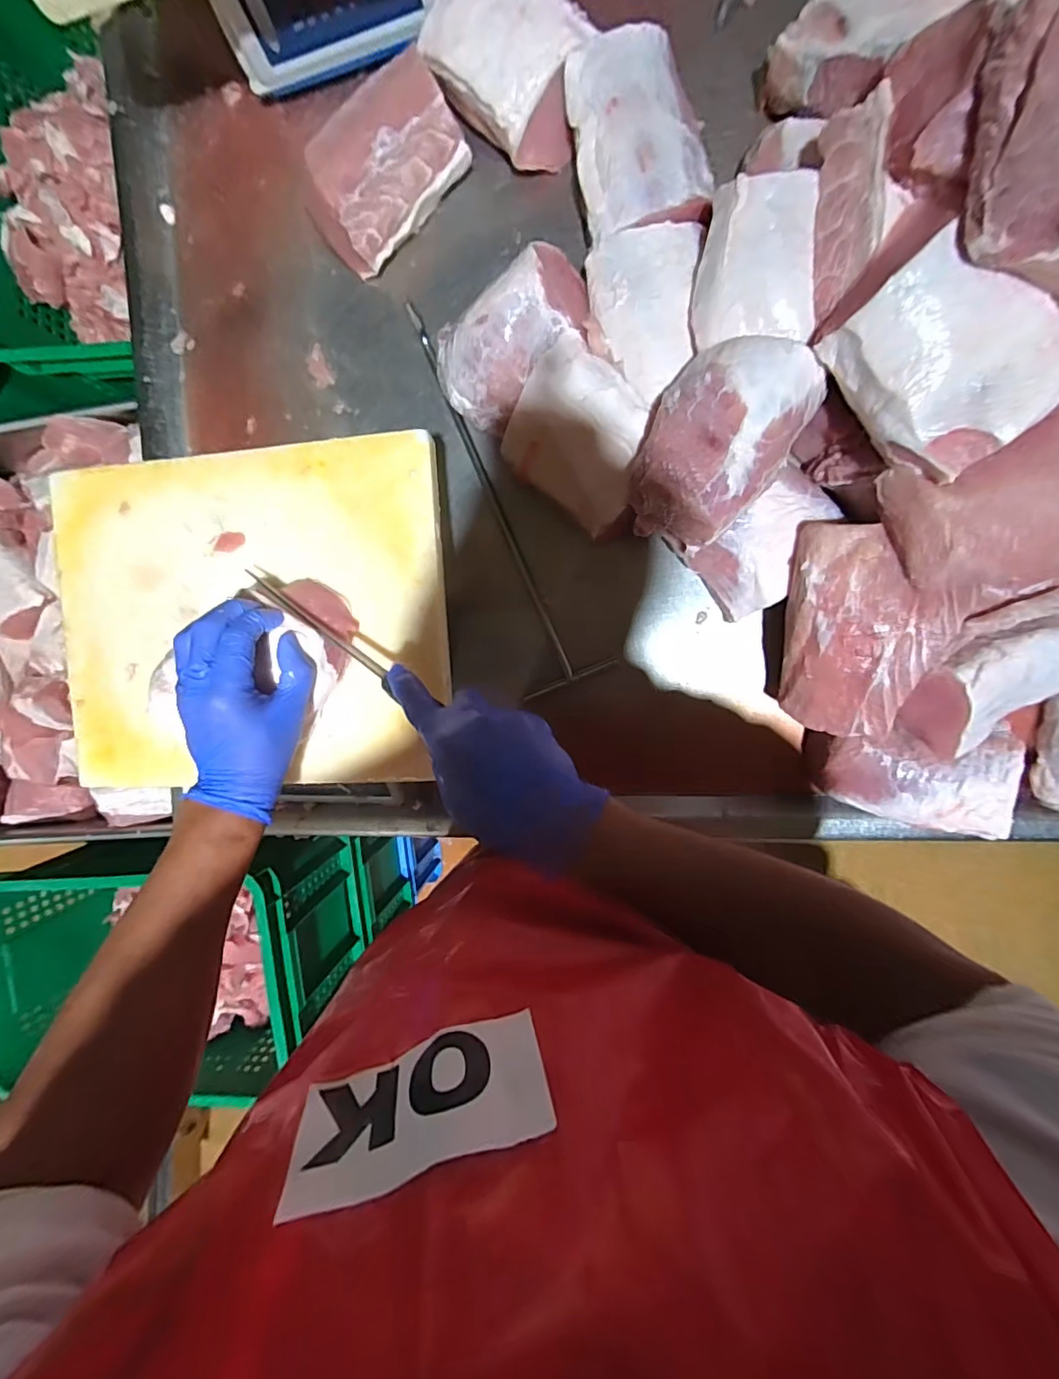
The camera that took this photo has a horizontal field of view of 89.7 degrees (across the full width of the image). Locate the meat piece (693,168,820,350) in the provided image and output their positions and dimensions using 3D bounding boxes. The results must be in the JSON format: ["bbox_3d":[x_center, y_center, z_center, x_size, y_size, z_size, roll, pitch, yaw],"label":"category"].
[{"bbox_3d":[0.189,-0.357,0.444,0.091,0.040,0.123,1,95,8],"label":"meat piece"}]

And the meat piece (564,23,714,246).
[{"bbox_3d":[0.103,-0.510,0.500,0.119,0.057,0.154,-8,94,9],"label":"meat piece"}]

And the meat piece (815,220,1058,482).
[{"bbox_3d":[0.313,-0.243,0.391,0.116,0.061,0.142,-33,90,9],"label":"meat piece"}]

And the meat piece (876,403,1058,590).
[{"bbox_3d":[0.384,-0.149,0.409,0.186,0.074,0.126,-22,92,9],"label":"meat piece"}]

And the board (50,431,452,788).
[{"bbox_3d":[-0.257,-0.061,0.497,0.367,0.036,0.300,-2,95,8],"label":"board"}]

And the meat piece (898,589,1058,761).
[{"bbox_3d":[0.415,-0.015,0.457,0.172,0.059,0.107,-34,90,9],"label":"meat piece"}]

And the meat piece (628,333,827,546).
[{"bbox_3d":[0.164,-0.216,0.464,0.116,0.073,0.167,31,98,4],"label":"meat piece"}]

